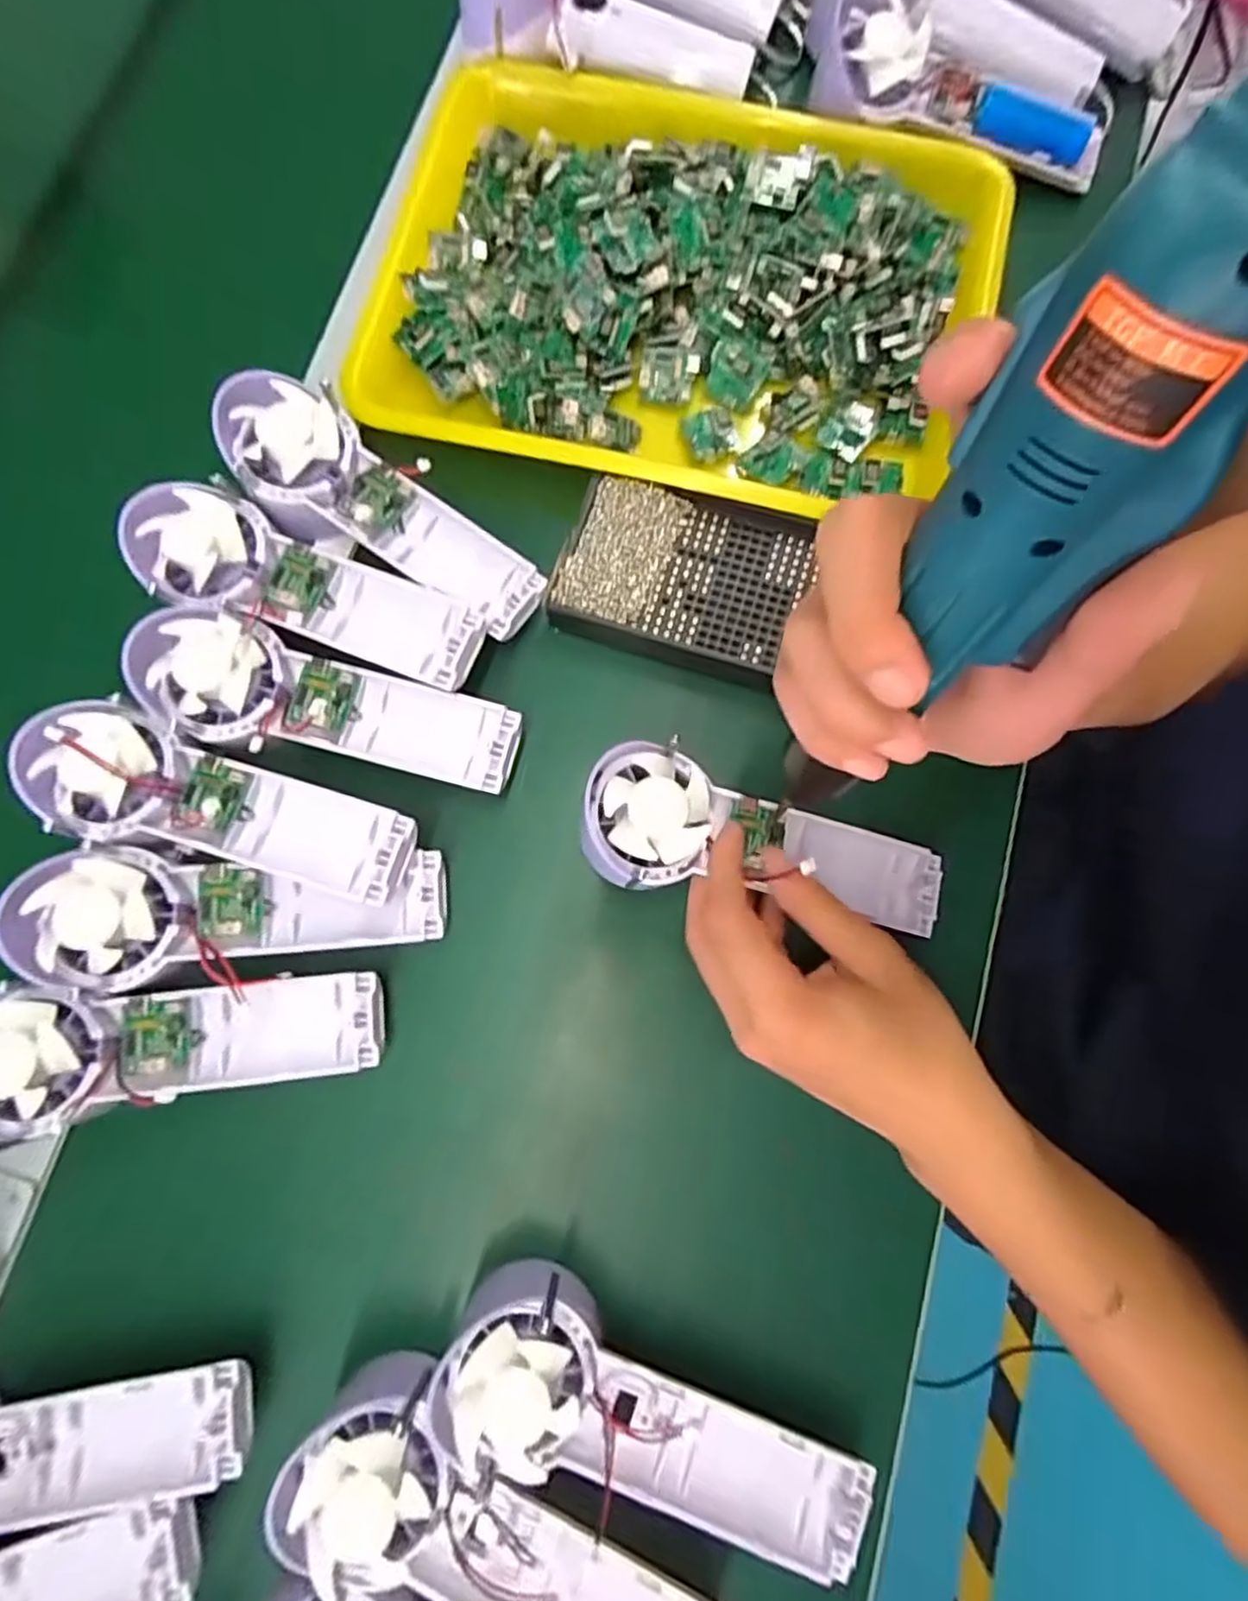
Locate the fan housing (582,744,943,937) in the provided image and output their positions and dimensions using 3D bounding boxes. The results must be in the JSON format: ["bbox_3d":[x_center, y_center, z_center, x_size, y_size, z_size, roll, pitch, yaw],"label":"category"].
[{"bbox_3d":[0.066,0.021,0.324,0.169,0.029,0.062,14,79,-12],"label":"fan housing"}]

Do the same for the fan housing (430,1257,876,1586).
[{"bbox_3d":[0.008,0.254,0.273,0.170,0.047,0.062,25,80,5],"label":"fan housing"}]

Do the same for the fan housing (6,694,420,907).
[{"bbox_3d":[-0.181,0.001,0.314,0.174,0.027,0.055,14,79,3],"label":"fan housing"}]

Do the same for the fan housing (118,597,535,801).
[{"bbox_3d":[-0.139,-0.043,0.322,0.172,0.029,0.058,18,79,3],"label":"fan housing"}]

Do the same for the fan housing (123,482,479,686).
[{"bbox_3d":[-0.151,-0.104,0.332,0.170,0.028,0.054,19,79,4],"label":"fan housing"}]

